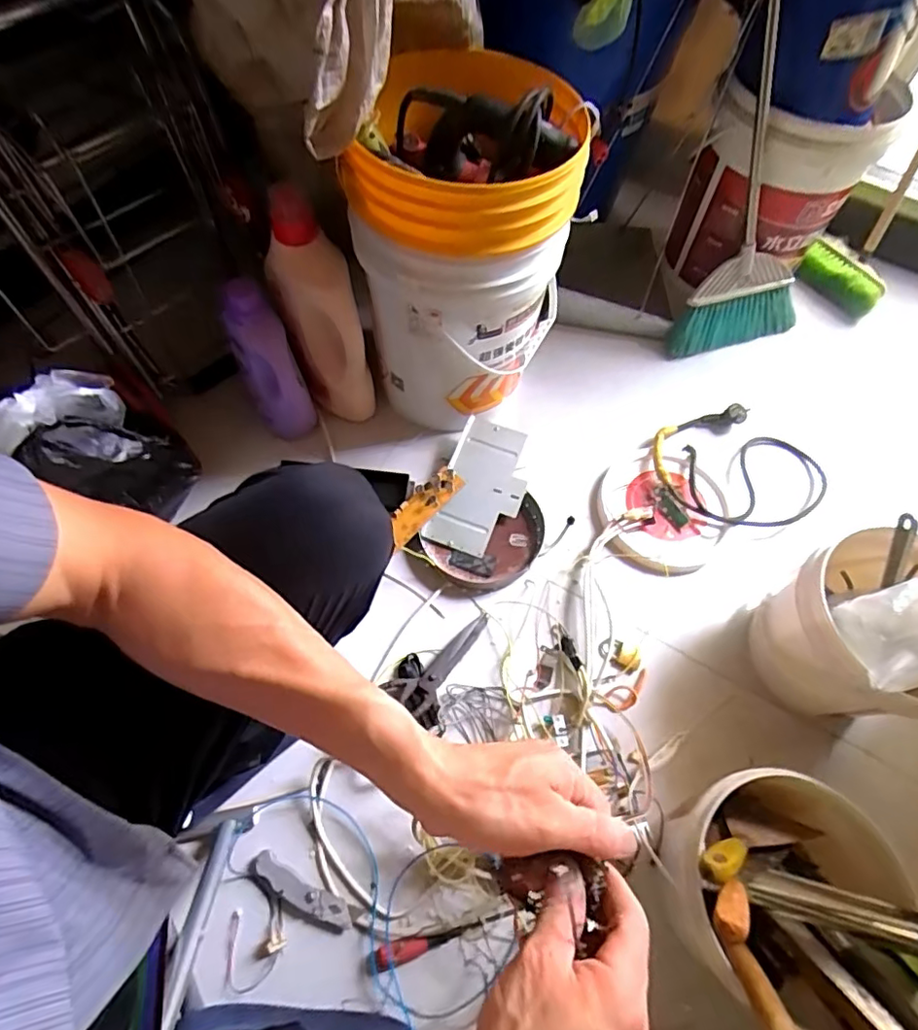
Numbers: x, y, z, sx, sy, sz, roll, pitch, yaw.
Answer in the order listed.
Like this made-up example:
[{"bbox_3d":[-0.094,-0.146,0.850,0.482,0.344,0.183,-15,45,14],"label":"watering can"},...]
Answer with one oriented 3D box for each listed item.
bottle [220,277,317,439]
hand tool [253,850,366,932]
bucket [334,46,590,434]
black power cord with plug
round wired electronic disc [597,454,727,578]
[{"bbox_3d":[-0.296,-0.226,0.888,0.081,0.256,0.086,-25,46,-15],"label":"bottle"},{"bbox_3d":[-0.185,0.455,0.680,0.138,0.015,0.034,25,64,10],"label":"hand tool"},{"bbox_3d":[0.006,-0.386,0.876,0.294,0.454,0.305,1,62,-3],"label":"bucket"},{"bbox_3d":[0.493,-0.083,0.989,0.307,0.041,0.245,22,63,8],"label":"black power cord with plug"},{"bbox_3d":[0.340,-0.010,0.948,0.205,0.028,0.234,20,63,7],"label":"round wired electronic disc"}]

